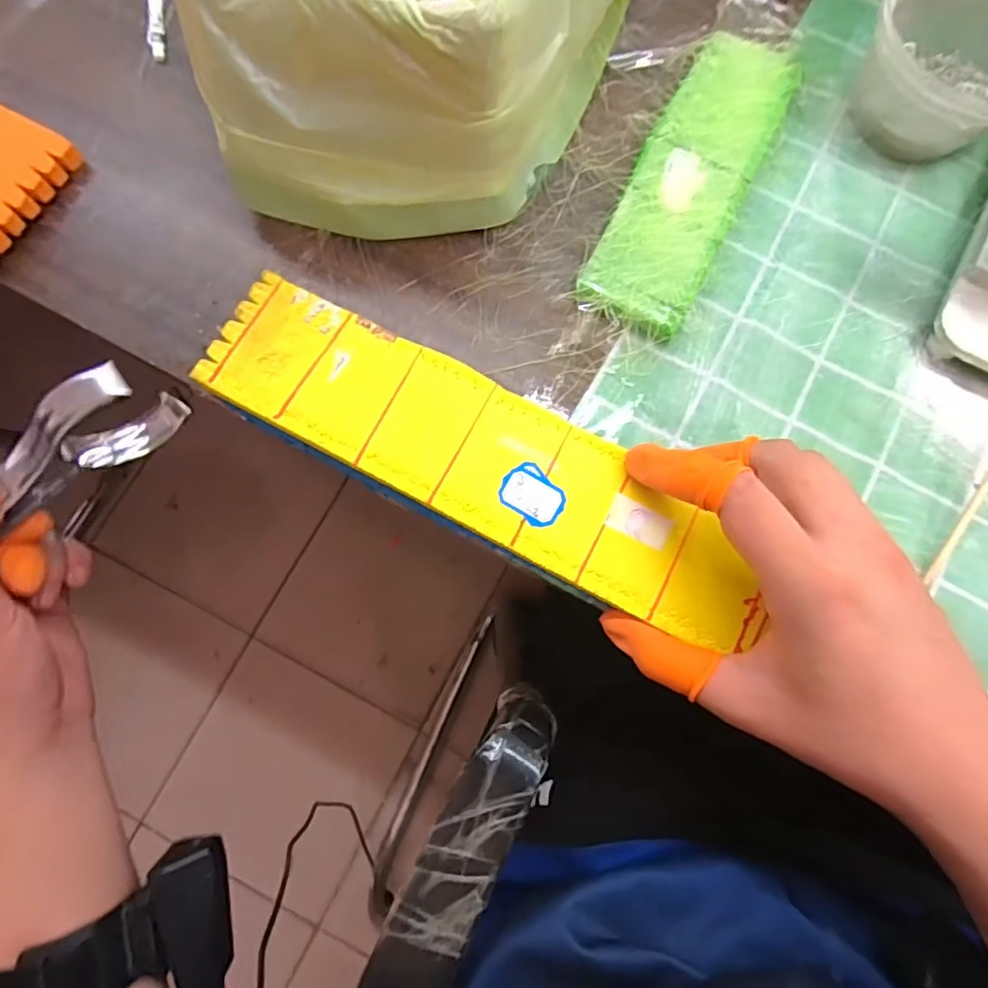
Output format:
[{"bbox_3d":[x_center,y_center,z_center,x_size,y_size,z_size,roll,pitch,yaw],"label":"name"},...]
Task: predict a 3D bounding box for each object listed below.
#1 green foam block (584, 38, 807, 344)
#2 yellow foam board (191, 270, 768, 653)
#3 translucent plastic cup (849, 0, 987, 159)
[{"bbox_3d":[0.106,-0.169,0.310,0.059,0.014,0.181,27,80,4],"label":"green foam block"},{"bbox_3d":[-0.005,-0.016,0.262,0.265,0.004,0.067,29,80,4],"label":"yellow foam board"},{"bbox_3d":[0.243,-0.229,0.304,0.092,0.055,0.105,42,81,7],"label":"translucent plastic cup"}]

